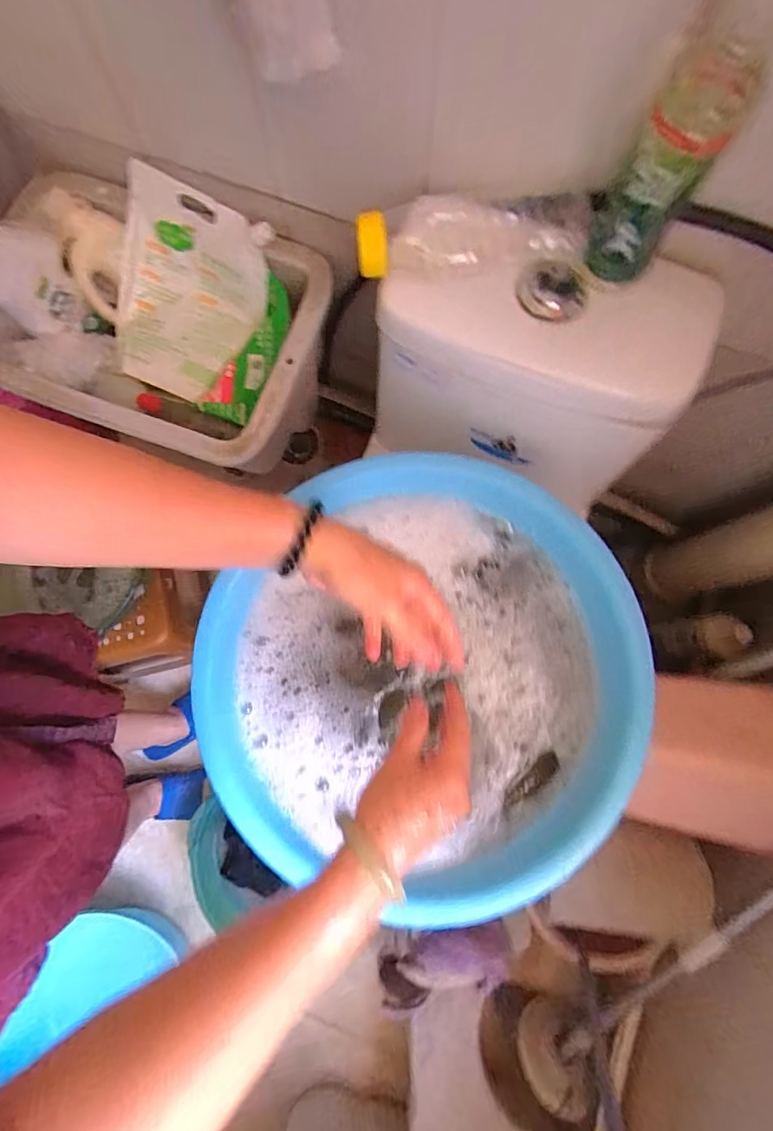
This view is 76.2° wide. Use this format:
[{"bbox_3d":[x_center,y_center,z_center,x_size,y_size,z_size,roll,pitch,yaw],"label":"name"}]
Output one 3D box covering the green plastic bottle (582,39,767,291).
[{"bbox_3d":[0.233,-0.332,0.421,0.068,0.169,0.058,26,80,5],"label":"green plastic bottle"}]

